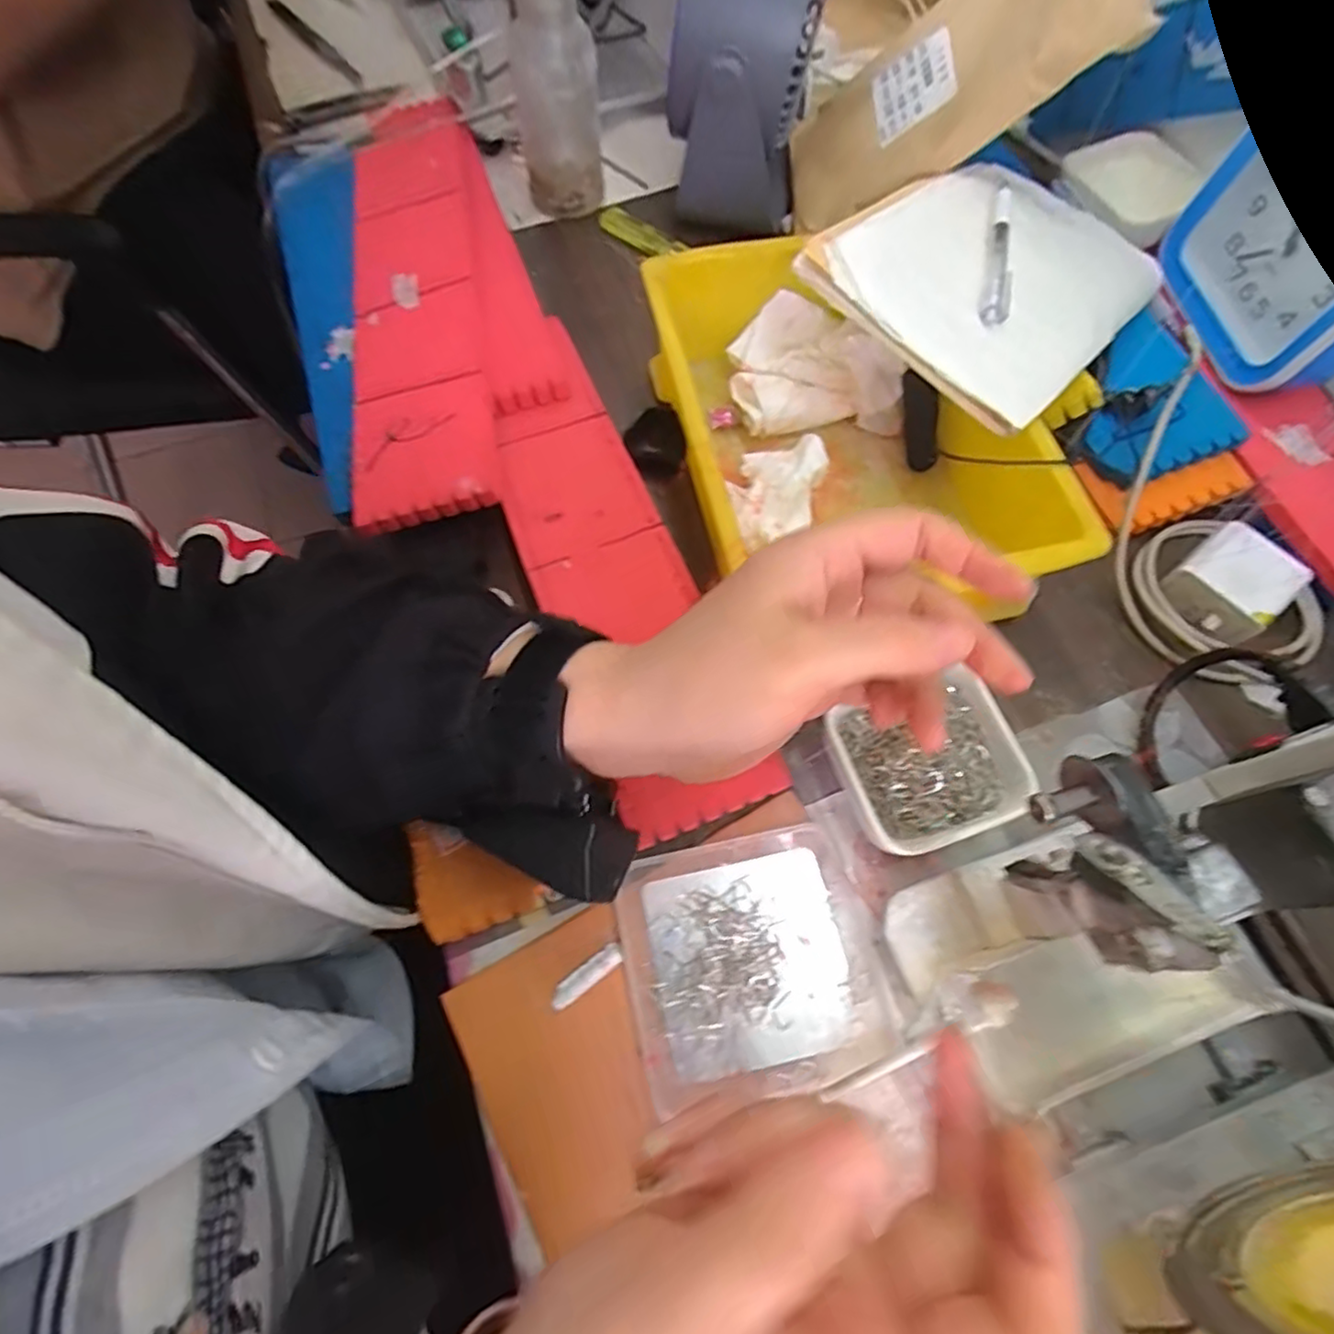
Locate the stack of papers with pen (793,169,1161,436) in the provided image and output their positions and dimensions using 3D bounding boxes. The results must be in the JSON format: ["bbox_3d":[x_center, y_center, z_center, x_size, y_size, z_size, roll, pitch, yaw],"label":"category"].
[{"bbox_3d":[0.187,-0.226,0.370,0.146,0.012,0.203,44,67,6],"label":"stack of papers with pen"}]

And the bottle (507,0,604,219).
[{"bbox_3d":[-0.078,-0.411,0.424,0.057,0.195,0.059,-8,68,-4],"label":"bottle"}]

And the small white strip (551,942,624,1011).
[{"bbox_3d":[-0.036,0.138,0.290,0.036,0.005,0.010,-35,72,-13],"label":"small white strip"}]

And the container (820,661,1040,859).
[{"bbox_3d":[0.126,0.046,0.315,0.087,0.030,0.074,-21,69,-9],"label":"container"}]

